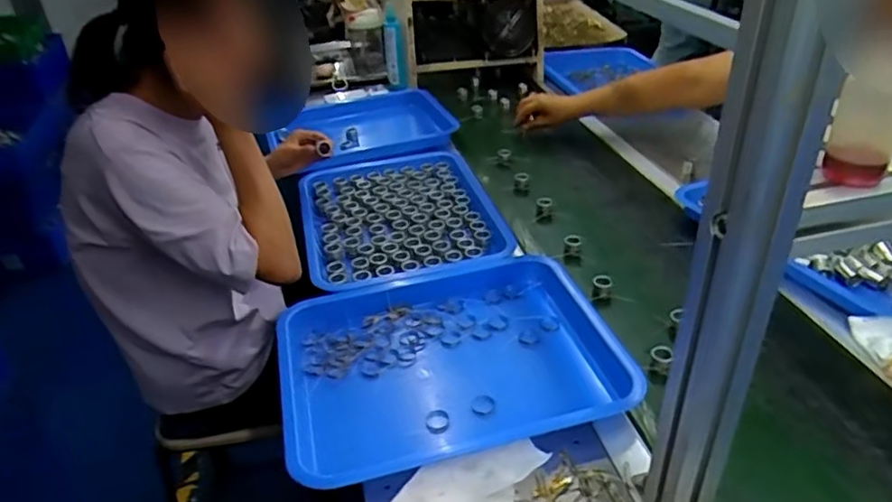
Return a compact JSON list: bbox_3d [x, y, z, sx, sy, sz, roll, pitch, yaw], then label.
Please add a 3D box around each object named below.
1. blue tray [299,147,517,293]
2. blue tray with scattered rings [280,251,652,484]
[{"bbox_3d":[-0.078,-0.070,1.013,0.298,0.042,0.404,-10,34,-10],"label":"blue tray"},{"bbox_3d":[-0.001,0.125,0.728,0.382,0.038,0.289,-12,35,-13],"label":"blue tray with scattered rings"}]

